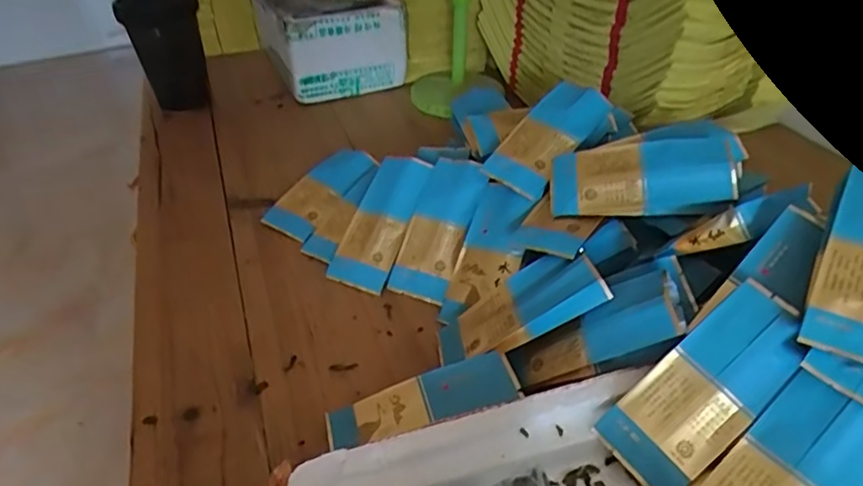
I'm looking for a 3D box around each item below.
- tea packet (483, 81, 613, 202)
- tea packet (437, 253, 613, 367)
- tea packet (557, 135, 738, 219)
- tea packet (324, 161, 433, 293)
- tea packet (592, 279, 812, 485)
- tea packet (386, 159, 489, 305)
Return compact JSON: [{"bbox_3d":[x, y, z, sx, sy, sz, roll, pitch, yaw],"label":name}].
[{"bbox_3d":[0.103,-0.092,0.505,0.054,0.021,0.125,36,72,22],"label":"tea packet"},{"bbox_3d":[0.061,0.047,0.429,0.128,0.017,0.062,-28,35,20],"label":"tea packet"},{"bbox_3d":[0.156,-0.050,0.444,0.126,0.011,0.063,-5,64,21],"label":"tea packet"},{"bbox_3d":[-0.044,-0.020,0.526,0.056,0.009,0.128,16,72,22],"label":"tea packet"},{"bbox_3d":[0.157,0.083,0.337,0.127,0.007,0.053,-44,64,1],"label":"tea packet"},{"bbox_3d":[0.008,-0.014,0.512,0.052,0.009,0.129,15,73,20],"label":"tea packet"}]

